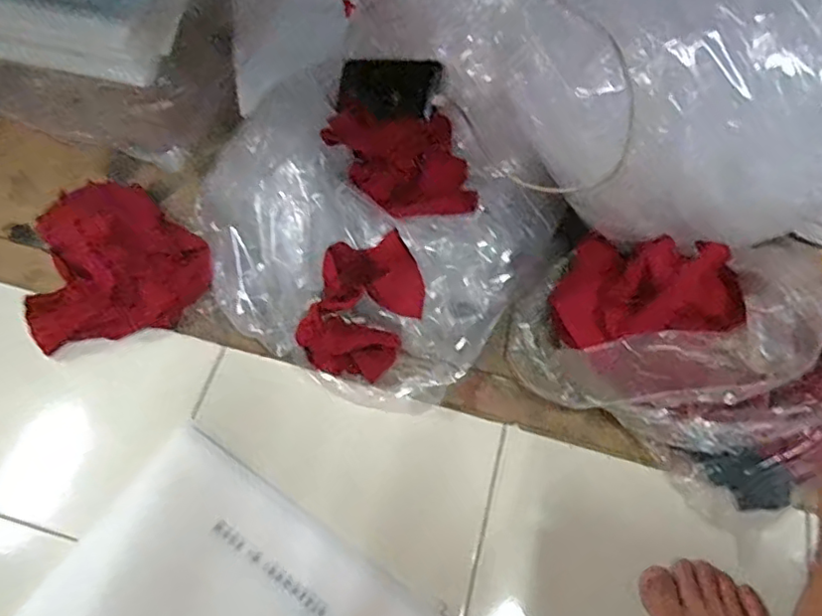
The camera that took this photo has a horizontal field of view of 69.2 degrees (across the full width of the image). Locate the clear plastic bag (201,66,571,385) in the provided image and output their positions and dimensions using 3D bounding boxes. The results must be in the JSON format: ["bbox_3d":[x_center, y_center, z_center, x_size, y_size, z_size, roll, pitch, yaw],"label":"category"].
[{"bbox_3d":[-0.063,-0.088,0.606,0.361,0.103,0.280,30,66,11],"label":"clear plastic bag"}]

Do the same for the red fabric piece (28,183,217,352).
[{"bbox_3d":[-0.319,-0.043,0.609,0.180,0.046,0.182,41,73,16],"label":"red fabric piece"}]

